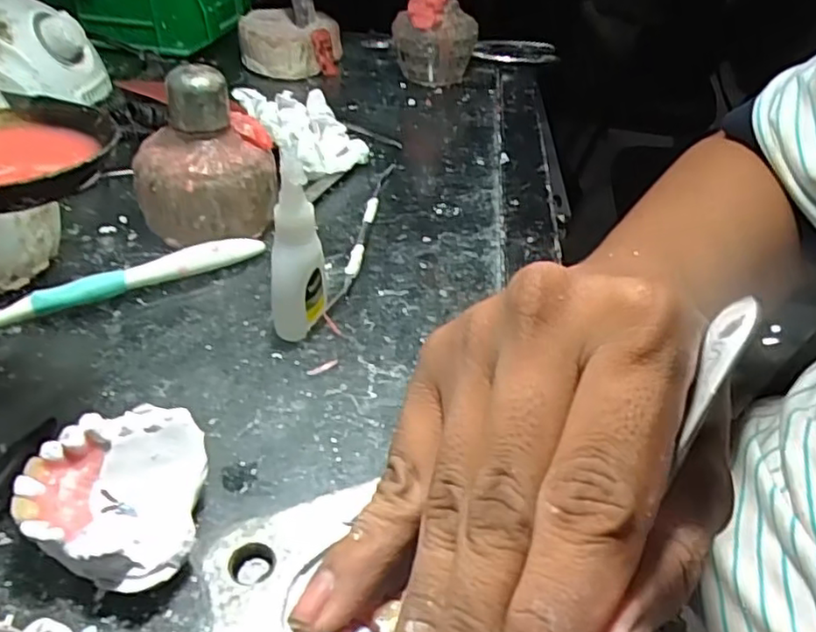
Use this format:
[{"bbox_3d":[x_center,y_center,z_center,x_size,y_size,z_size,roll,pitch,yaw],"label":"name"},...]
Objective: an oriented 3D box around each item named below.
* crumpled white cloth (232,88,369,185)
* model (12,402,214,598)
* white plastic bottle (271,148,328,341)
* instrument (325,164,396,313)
[{"bbox_3d":[-0.066,-0.121,0.428,0.072,0.053,0.043,-25,47,-32],"label":"crumpled white cloth"},{"bbox_3d":[-0.098,0.059,0.218,0.054,0.027,0.064,0,39,-6],"label":"model"},{"bbox_3d":[-0.048,-0.027,0.285,0.020,0.084,0.023,7,39,2],"label":"white plastic bottle"},{"bbox_3d":[-0.025,-0.051,0.378,0.009,0.008,0.163,8,39,4],"label":"instrument"}]

